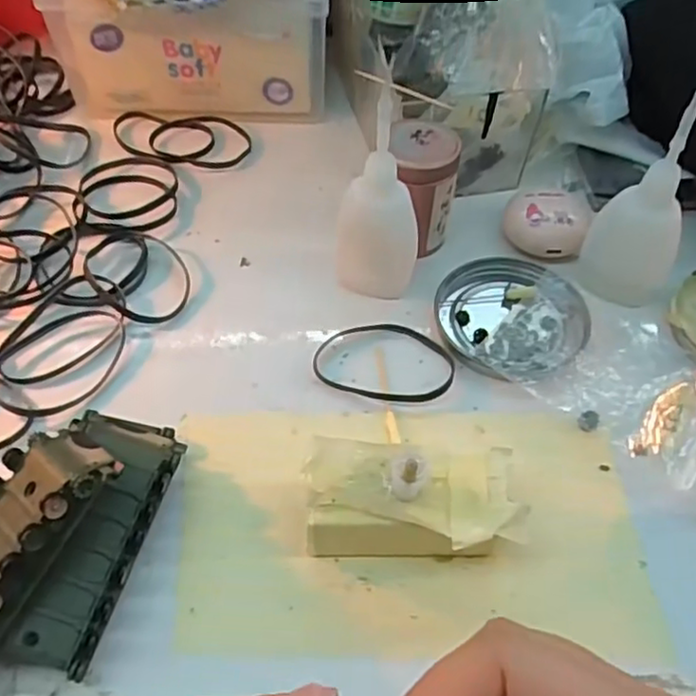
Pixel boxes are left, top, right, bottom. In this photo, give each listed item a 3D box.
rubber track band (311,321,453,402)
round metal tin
[{"bbox_3d":[0.019,0.005,0.344,0.069,0.004,0.047,14,54,10],"label":"rubber track band"},{"bbox_3d":[0.087,-0.018,0.358,0.075,0.008,0.081,0,52,-1],"label":"round metal tin"}]

